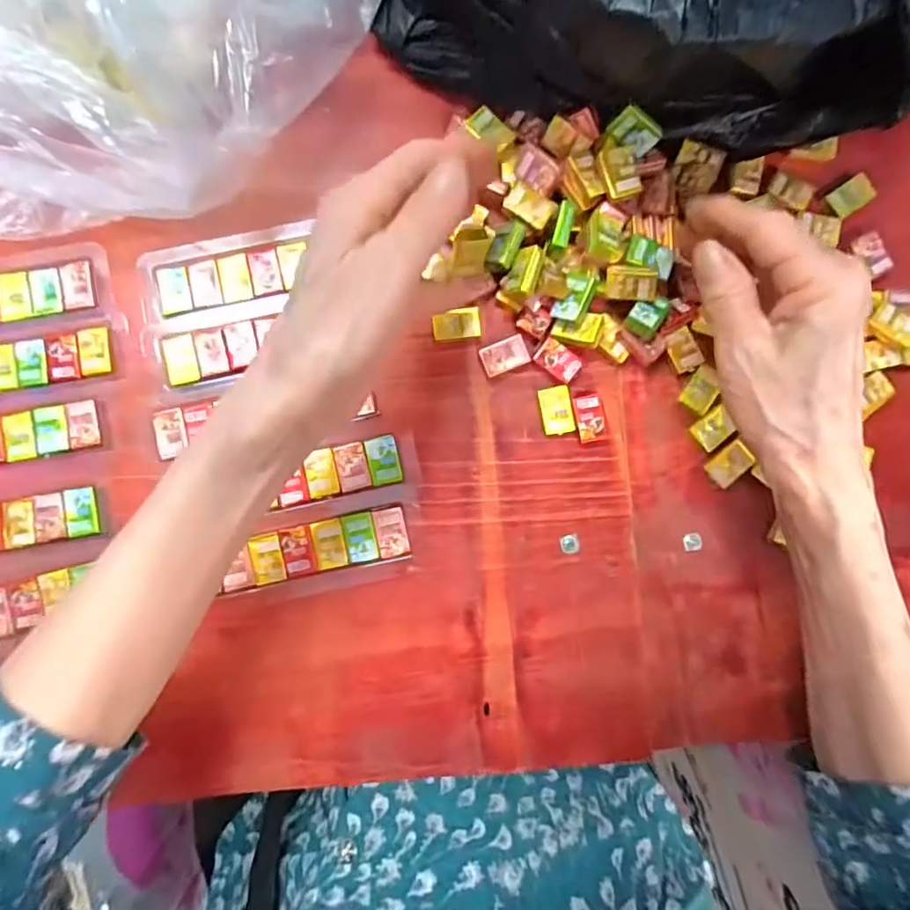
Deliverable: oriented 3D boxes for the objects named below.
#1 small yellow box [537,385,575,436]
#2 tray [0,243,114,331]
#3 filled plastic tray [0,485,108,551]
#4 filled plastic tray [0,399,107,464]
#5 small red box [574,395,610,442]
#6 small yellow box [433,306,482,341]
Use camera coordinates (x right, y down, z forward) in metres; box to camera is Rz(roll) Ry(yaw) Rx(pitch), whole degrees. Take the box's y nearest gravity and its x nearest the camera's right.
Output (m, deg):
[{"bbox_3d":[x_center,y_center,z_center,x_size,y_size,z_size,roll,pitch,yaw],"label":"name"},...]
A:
[{"bbox_3d":[0.056,-0.024,0.305,0.016,0.009,0.026,-10,86,-1],"label":"small yellow box"},{"bbox_3d":[-0.255,-0.085,0.303,0.131,0.010,0.039,-11,86,-1],"label":"tray"},{"bbox_3d":[-0.250,0.040,0.295,0.123,0.004,0.027,-10,86,0],"label":"filled plastic tray"},{"bbox_3d":[-0.252,-0.008,0.297,0.122,0.004,0.028,-10,86,-1],"label":"filled plastic tray"},{"bbox_3d":[0.075,-0.020,0.304,0.017,0.010,0.025,-11,86,-1],"label":"small red box"},{"bbox_3d":[0.001,-0.072,0.305,0.026,0.004,0.017,-7,86,0],"label":"small yellow box"}]

